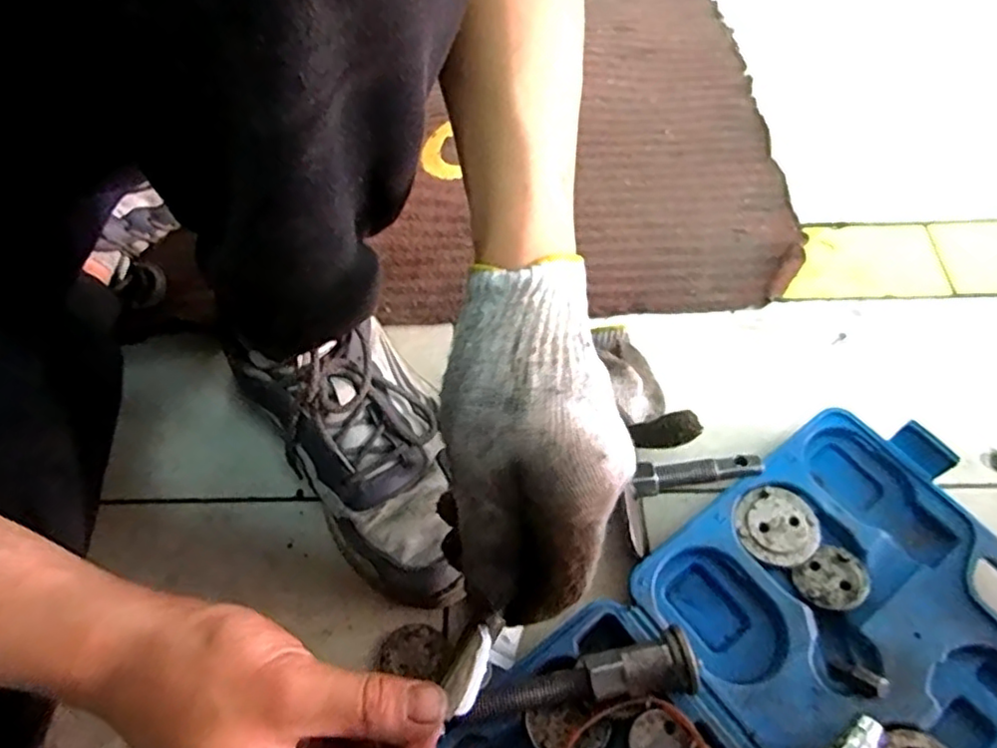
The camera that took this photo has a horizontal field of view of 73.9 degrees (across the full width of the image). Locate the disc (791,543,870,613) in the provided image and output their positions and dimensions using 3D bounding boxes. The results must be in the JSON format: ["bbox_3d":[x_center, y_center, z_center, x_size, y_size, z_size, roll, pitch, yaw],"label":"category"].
[{"bbox_3d":[0.200,0.122,0.395,0.039,0.008,0.035,-32,64,-15],"label":"disc"}]

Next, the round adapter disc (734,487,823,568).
[{"bbox_3d":[0.174,0.095,0.415,0.048,0.006,0.049,-1,60,1],"label":"round adapter disc"}]

